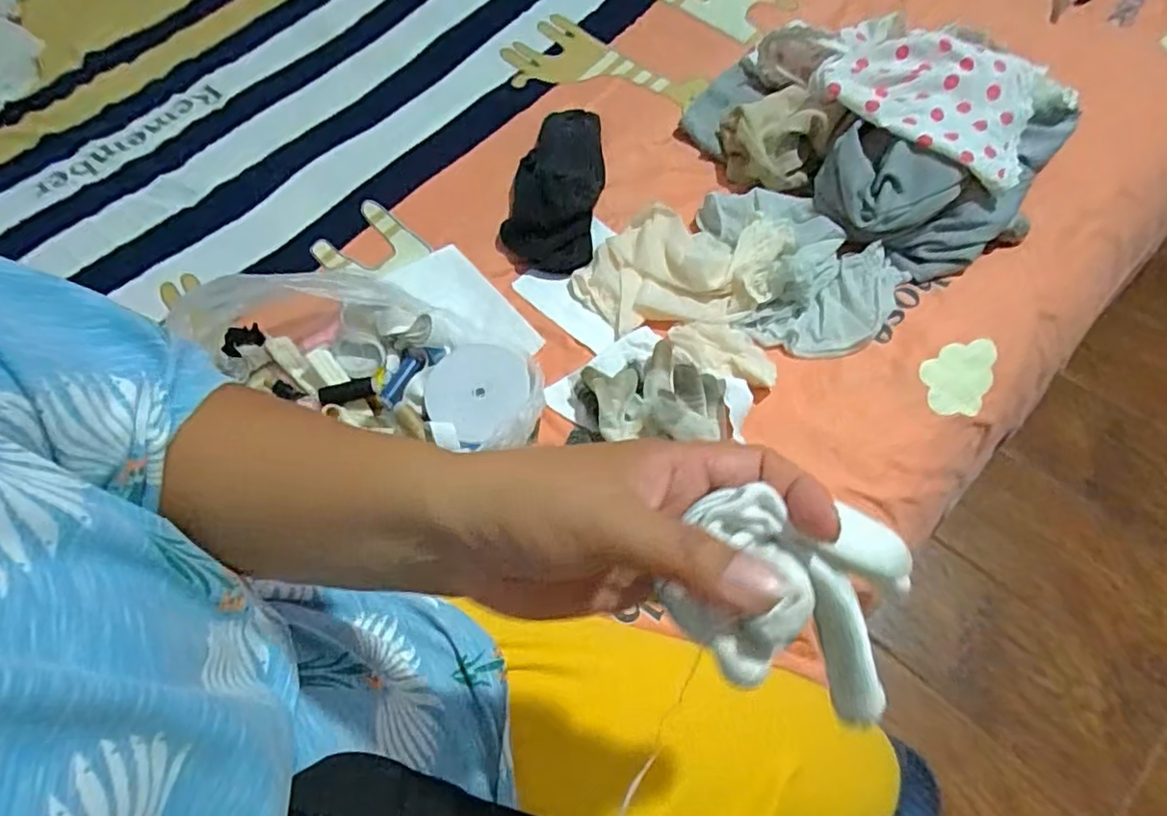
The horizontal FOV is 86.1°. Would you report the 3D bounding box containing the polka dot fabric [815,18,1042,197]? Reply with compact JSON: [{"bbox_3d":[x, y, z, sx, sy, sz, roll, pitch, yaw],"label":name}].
[{"bbox_3d":[0.350,-0.330,0.636,0.203,0.032,0.187,23,68,16],"label":"polka dot fabric"}]

